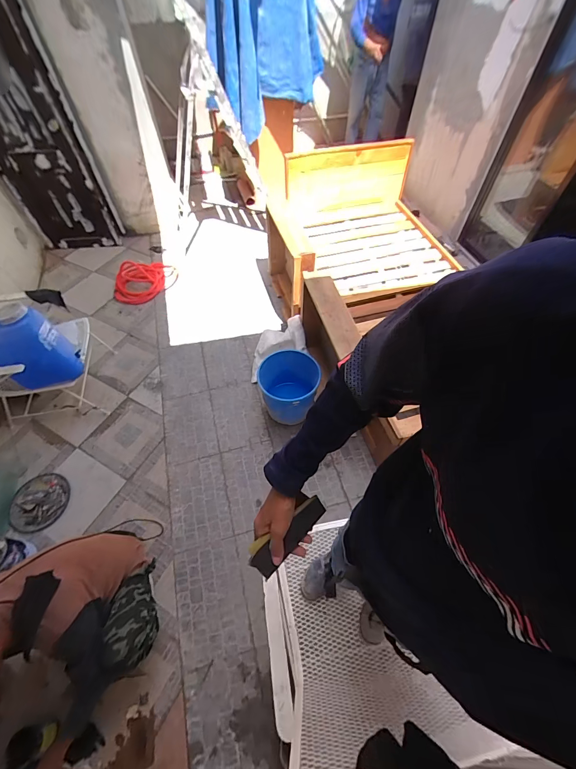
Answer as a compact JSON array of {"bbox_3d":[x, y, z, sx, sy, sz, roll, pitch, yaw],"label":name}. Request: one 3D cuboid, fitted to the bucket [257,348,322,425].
[{"bbox_3d":[0.009,0.006,1.785,0.305,0.311,0.321,0,55,0],"label":"bucket"}]

